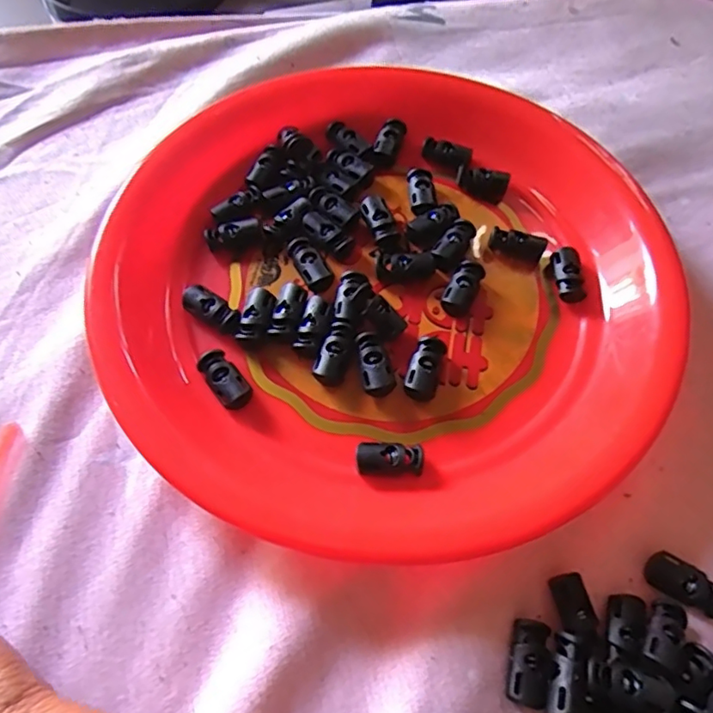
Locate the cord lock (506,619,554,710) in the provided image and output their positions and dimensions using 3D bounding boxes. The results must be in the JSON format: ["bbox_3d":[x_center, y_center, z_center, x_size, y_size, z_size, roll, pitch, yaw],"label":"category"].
[{"bbox_3d":[0.061,0.108,0.201,0.014,0.008,0.027,16,63,7],"label":"cord lock"}]

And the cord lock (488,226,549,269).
[{"bbox_3d":[0.080,-0.055,0.285,0.028,0.011,0.012,22,64,10],"label":"cord lock"}]

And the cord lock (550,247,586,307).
[{"bbox_3d":[0.103,-0.040,0.278,0.014,0.009,0.029,-1,62,-2],"label":"cord lock"}]

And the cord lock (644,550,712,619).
[{"bbox_3d":[0.126,0.088,0.217,0.027,0.009,0.014,33,66,15],"label":"cord lock"}]

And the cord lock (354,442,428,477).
[{"bbox_3d":[0.014,0.042,0.233,0.028,0.008,0.013,-2,62,-2],"label":"cord lock"}]

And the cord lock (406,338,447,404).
[{"bbox_3d":[0.030,0.006,0.251,0.014,0.011,0.028,15,63,7],"label":"cord lock"}]

